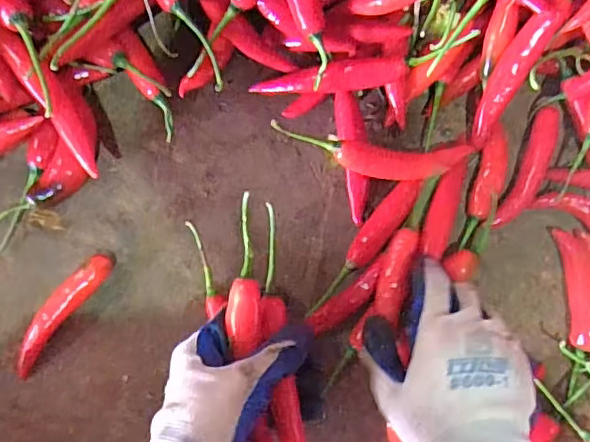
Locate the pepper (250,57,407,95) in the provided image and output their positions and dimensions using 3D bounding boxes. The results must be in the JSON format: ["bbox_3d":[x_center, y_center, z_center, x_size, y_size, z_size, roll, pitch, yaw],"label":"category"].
[{"bbox_3d":[0.026,-0.107,0.423,0.114,0.015,0.020,-5,83,13],"label":"pepper"}]

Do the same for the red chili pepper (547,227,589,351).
[{"bbox_3d":[0.223,0.051,0.433,0.027,0.021,0.092,-4,83,-6],"label":"red chili pepper"}]

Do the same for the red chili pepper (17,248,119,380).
[{"bbox_3d":[-0.167,0.064,0.400,0.020,0.019,0.103,38,81,0],"label":"red chili pepper"}]

